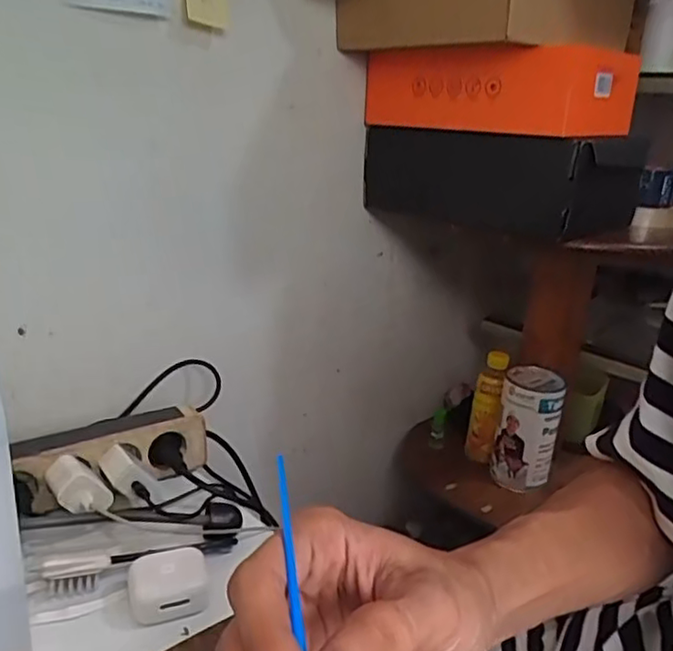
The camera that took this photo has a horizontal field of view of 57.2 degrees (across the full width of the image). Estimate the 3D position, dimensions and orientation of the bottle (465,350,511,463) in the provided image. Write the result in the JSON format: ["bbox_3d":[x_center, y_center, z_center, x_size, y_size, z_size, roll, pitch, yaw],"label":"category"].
[{"bbox_3d":[0.234,0.129,0.962,0.050,0.174,0.040,11,23,24],"label":"bottle"}]

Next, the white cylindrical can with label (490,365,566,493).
[{"bbox_3d":[0.280,0.152,0.917,0.082,0.159,0.077,1,21,0],"label":"white cylindrical can with label"}]

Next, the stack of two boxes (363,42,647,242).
[{"bbox_3d":[0.206,-0.240,0.794,0.313,0.203,0.177,19,24,40],"label":"stack of two boxes"}]

